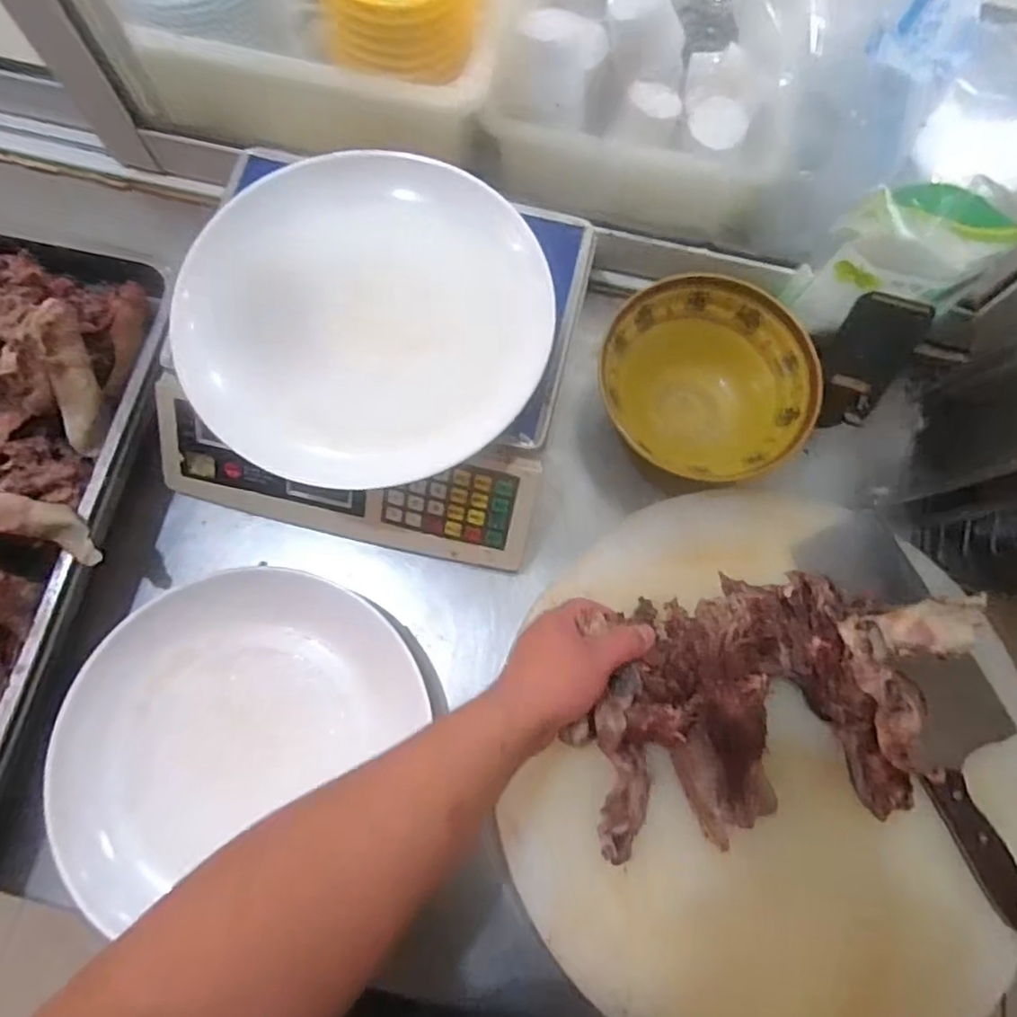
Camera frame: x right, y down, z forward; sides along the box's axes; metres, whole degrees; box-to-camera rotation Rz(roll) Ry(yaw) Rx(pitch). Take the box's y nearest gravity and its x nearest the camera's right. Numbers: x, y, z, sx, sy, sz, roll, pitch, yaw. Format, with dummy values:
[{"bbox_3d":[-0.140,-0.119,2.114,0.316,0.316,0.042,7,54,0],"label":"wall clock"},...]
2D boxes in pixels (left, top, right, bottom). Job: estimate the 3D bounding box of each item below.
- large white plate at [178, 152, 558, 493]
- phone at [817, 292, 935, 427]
[{"bbox_3d":[-0.111,-0.150,0.499,0.282,0.058,0.265,18,75,4],"label":"large white plate"},{"bbox_3d":[0.316,-0.126,0.564,0.060,0.123,0.010,17,43,15],"label":"phone"}]

